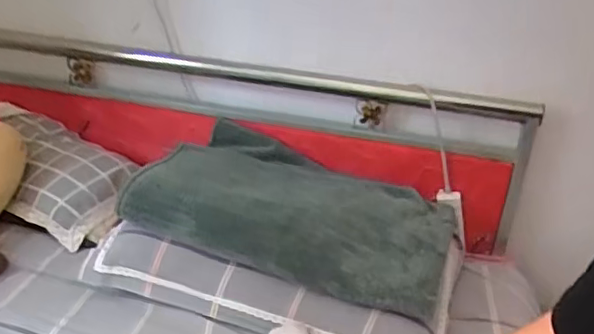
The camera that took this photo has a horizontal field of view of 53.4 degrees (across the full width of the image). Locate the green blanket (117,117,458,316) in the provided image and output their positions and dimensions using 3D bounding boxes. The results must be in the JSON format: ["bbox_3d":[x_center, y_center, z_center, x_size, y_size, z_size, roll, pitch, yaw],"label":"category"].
[{"bbox_3d":[-0.001,0.080,1.250,0.627,0.121,0.370,12,27,18],"label":"green blanket"}]

